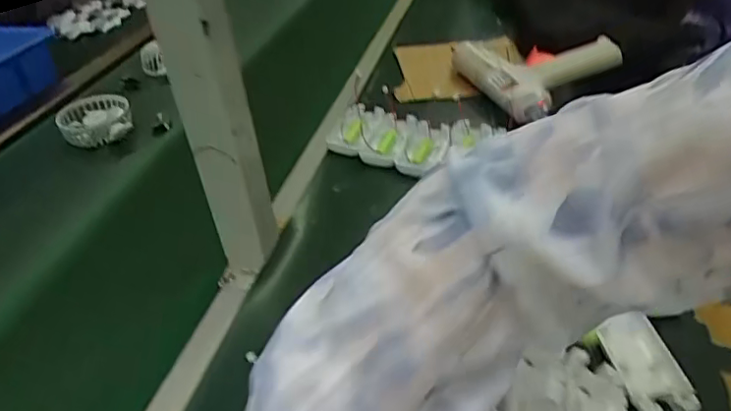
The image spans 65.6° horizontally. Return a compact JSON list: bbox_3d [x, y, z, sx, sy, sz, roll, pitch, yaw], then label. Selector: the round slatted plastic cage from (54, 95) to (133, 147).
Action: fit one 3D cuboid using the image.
[{"bbox_3d":[-0.327,-0.105,0.685,0.080,0.031,0.071,-18,41,-19],"label":"round slatted plastic cage"}]

